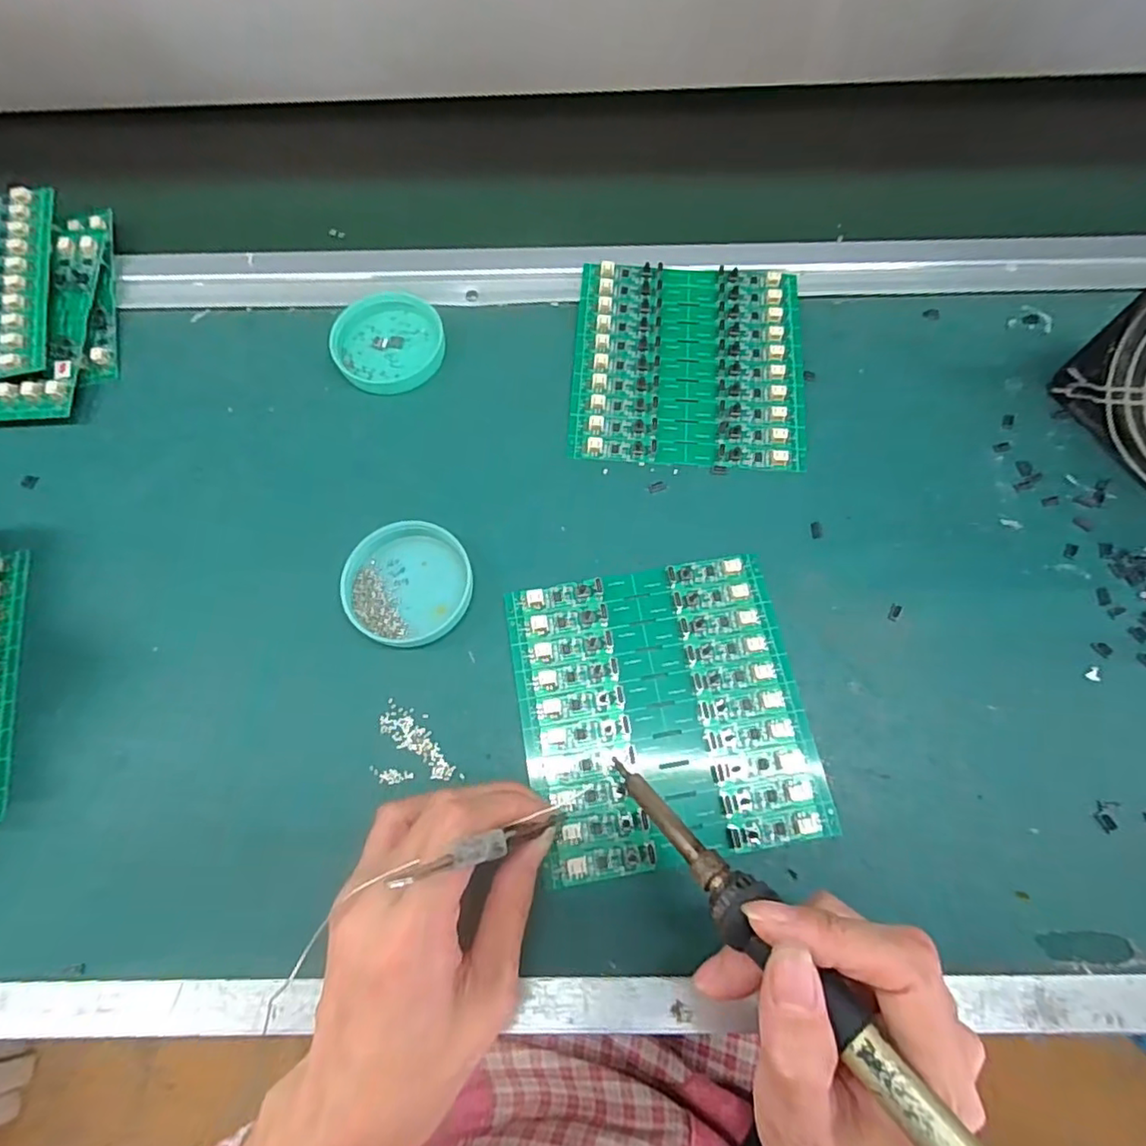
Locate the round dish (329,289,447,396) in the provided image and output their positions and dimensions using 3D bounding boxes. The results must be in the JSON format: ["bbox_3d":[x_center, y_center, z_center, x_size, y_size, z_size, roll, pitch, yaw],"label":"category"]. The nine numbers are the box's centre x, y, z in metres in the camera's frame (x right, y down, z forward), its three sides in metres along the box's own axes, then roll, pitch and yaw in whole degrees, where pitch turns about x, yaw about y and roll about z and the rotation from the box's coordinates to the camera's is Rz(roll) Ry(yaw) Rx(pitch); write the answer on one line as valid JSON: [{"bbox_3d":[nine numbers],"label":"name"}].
[{"bbox_3d":[-0.113,-0.142,0.365,0.065,0.012,0.066,0,70,1],"label":"round dish"}]

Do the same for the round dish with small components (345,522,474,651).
[{"bbox_3d":[-0.085,0.004,0.308,0.063,0.015,0.064,0,70,1],"label":"round dish with small components"}]

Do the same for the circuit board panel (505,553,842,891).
[{"bbox_3d":[0.044,0.065,0.290,0.132,0.005,0.137,-10,70,-2],"label":"circuit board panel"}]

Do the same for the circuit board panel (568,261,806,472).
[{"bbox_3d":[0.069,-0.127,0.359,0.134,0.010,0.136,4,70,3],"label":"circuit board panel"}]

